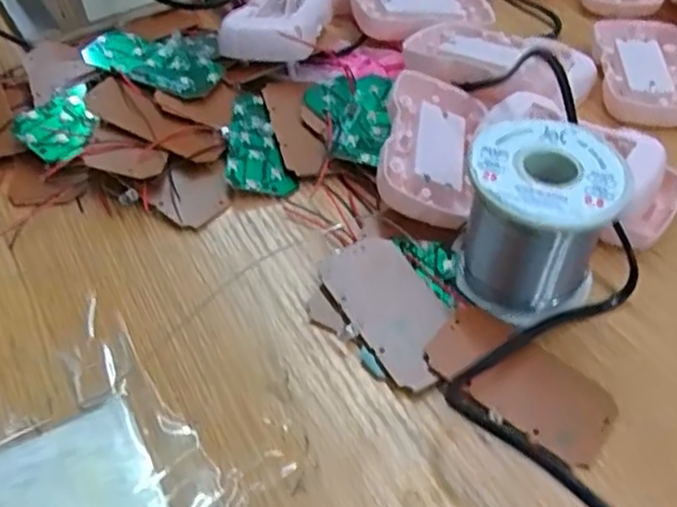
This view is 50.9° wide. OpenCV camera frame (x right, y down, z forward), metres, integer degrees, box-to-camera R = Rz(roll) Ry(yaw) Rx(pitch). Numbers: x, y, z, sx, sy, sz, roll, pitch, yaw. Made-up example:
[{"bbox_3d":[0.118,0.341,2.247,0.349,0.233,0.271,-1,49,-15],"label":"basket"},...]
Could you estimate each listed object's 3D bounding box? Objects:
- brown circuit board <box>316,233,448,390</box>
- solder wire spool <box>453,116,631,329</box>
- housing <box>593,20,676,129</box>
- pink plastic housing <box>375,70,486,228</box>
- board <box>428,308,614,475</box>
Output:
[{"bbox_3d":[0.023,0.024,0.303,0.037,0.008,0.075,-22,52,-18],"label":"brown circuit board"},{"bbox_3d":[0.081,-0.013,0.297,0.058,0.057,0.061,14,49,12],"label":"solder wire spool"},{"bbox_3d":[0.181,-0.109,0.420,0.052,0.016,0.093,5,48,4],"label":"housing"},{"bbox_3d":[0.046,-0.053,0.357,0.049,0.017,0.088,20,54,-6],"label":"pink plastic housing"},{"bbox_3d":[0.071,0.051,0.278,0.072,0.009,0.037,34,56,27],"label":"board"}]

